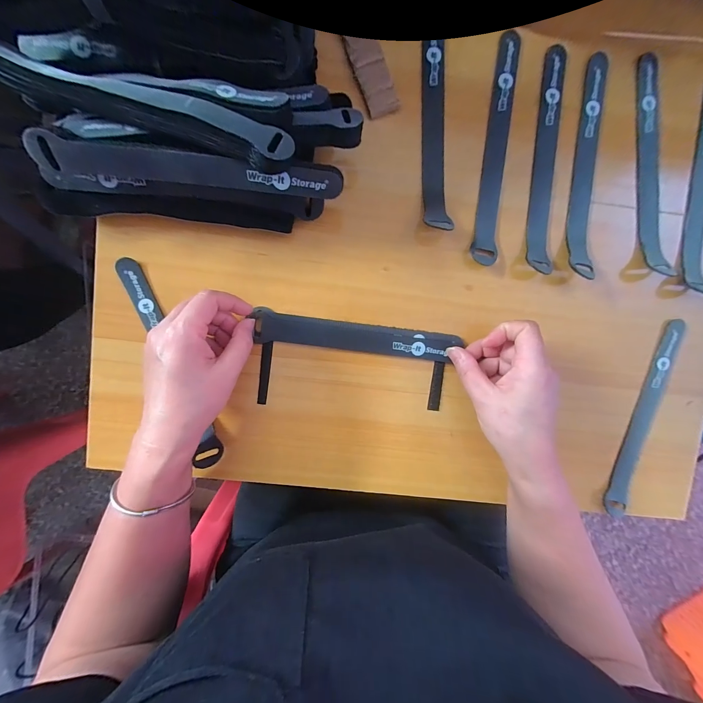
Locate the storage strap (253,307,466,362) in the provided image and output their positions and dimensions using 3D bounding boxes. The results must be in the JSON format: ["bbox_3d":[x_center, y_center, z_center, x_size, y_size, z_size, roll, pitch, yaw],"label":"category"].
[{"bbox_3d":[0.006,-0.013,0.281,0.186,0.005,0.028,7,92,-2],"label":"storage strap"}]

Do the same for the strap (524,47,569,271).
[{"bbox_3d":[0.185,-0.179,0.279,0.023,0.016,0.211,7,92,-4],"label":"strap"}]

